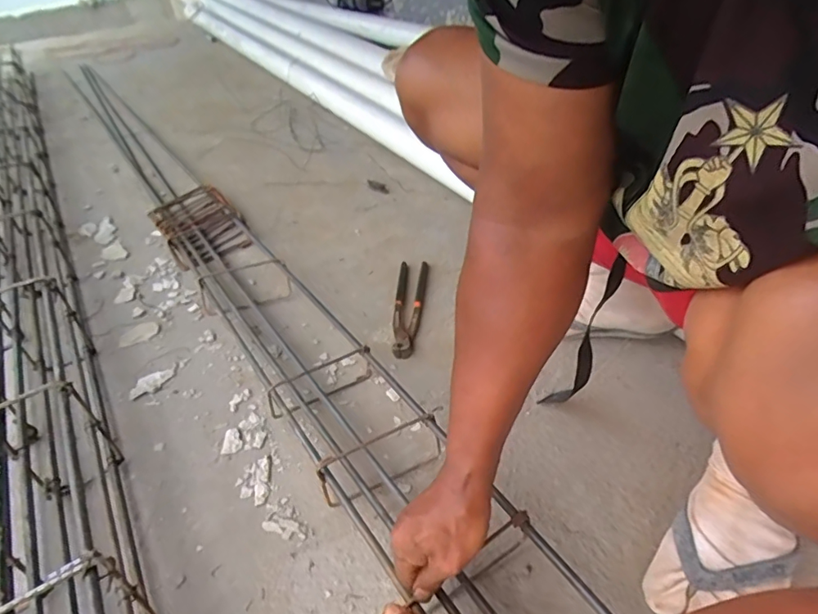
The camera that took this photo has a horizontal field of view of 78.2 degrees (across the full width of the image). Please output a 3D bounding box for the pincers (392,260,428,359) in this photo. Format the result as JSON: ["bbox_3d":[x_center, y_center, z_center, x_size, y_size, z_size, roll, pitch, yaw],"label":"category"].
[{"bbox_3d":[0.002,-0.007,0.821,0.048,0.021,0.235,0,42,5],"label":"pincers"}]

